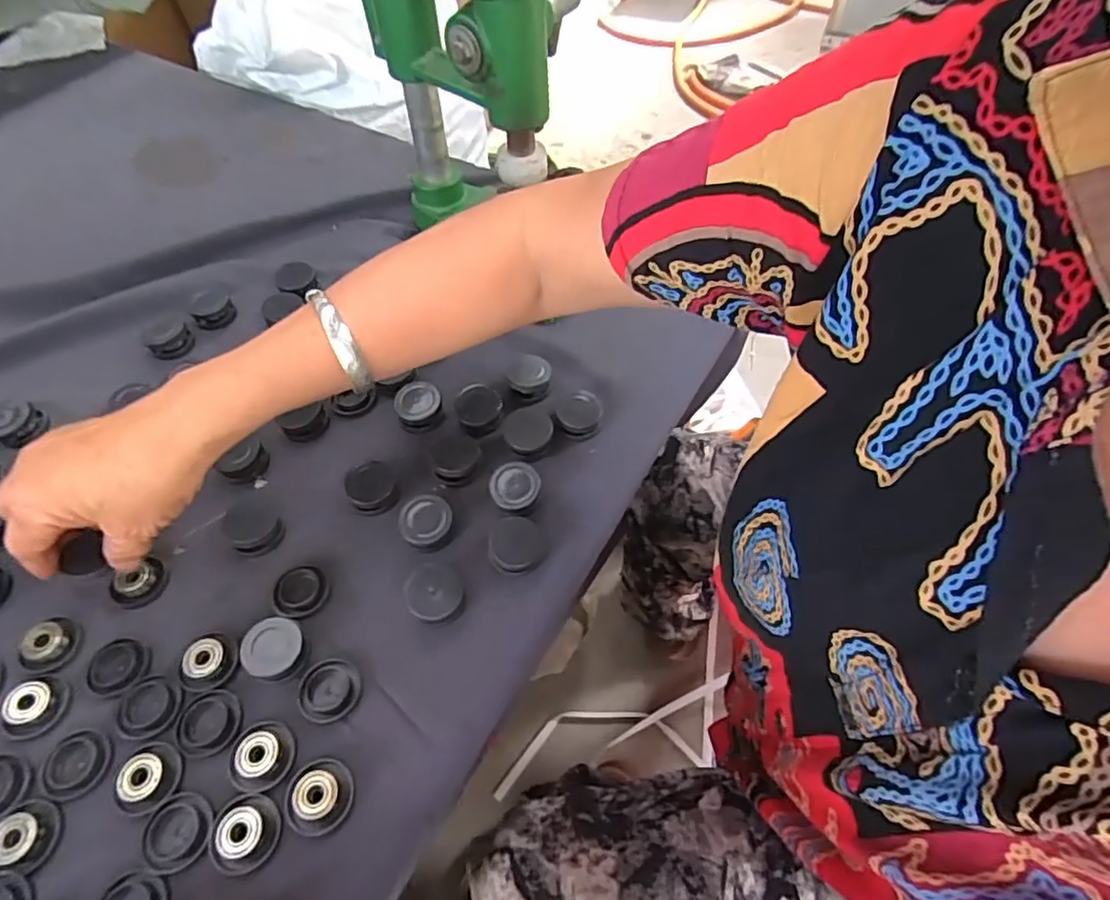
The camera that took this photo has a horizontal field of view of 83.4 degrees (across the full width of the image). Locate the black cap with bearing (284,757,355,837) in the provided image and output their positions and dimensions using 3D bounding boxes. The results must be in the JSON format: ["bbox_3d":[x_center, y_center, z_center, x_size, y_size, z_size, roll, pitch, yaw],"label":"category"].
[{"bbox_3d":[-0.121,0.175,0.316,0.034,0.012,0.034,-1,55,1],"label":"black cap with bearing"}]

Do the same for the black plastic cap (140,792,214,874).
[{"bbox_3d":[-0.186,0.189,0.308,0.031,0.004,0.033,-7,55,-3],"label":"black plastic cap"}]

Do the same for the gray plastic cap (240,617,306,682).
[{"bbox_3d":[-0.158,0.112,0.352,0.032,0.019,0.032,-1,55,1],"label":"gray plastic cap"}]

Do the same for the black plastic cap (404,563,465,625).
[{"bbox_3d":[-0.072,0.087,0.374,0.036,0.018,0.034,-1,55,1],"label":"black plastic cap"}]

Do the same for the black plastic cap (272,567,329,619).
[{"bbox_3d":[-0.153,0.085,0.374,0.030,0.008,0.029,-1,55,1],"label":"black plastic cap"}]

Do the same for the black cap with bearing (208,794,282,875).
[{"bbox_3d":[-0.153,0.189,0.307,0.030,0.010,0.033,-1,55,1],"label":"black cap with bearing"}]

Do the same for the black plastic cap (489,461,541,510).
[{"bbox_3d":[-0.027,0.024,0.411,0.033,0.012,0.031,-1,55,1],"label":"black plastic cap"}]

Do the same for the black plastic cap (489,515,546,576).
[{"bbox_3d":[-0.024,0.059,0.388,0.033,0.016,0.034,-1,55,1],"label":"black plastic cap"}]

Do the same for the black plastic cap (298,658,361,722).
[{"bbox_3d":[-0.126,0.134,0.348,0.031,0.008,0.033,-1,55,1],"label":"black plastic cap"}]

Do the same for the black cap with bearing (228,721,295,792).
[{"bbox_3d":[-0.156,0.161,0.329,0.034,0.013,0.032,-1,55,1],"label":"black cap with bearing"}]

